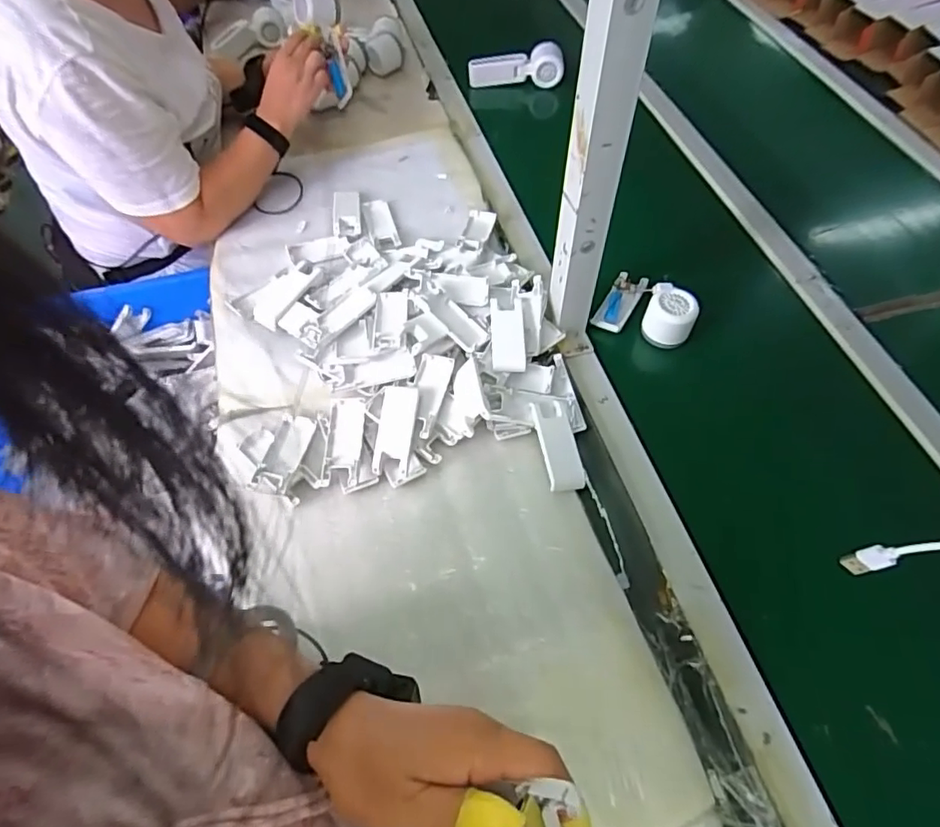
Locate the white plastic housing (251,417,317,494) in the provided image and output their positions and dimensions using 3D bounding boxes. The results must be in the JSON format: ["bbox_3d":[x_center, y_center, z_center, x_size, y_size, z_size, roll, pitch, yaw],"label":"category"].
[{"bbox_3d":[-0.199,0.040,0.620,0.038,0.022,0.092,9,58,6],"label":"white plastic housing"}]

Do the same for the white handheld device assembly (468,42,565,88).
[{"bbox_3d":[0.084,-0.628,1.036,0.165,0.065,0.048,5,58,4],"label":"white handheld device assembly"}]

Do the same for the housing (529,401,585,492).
[{"bbox_3d":[0.095,0.035,0.625,0.041,0.015,0.101,-8,70,-12],"label":"housing"}]

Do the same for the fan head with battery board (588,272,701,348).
[{"bbox_3d":[0.227,-0.144,0.732,0.115,0.053,0.091,17,60,11],"label":"fan head with battery board"}]

